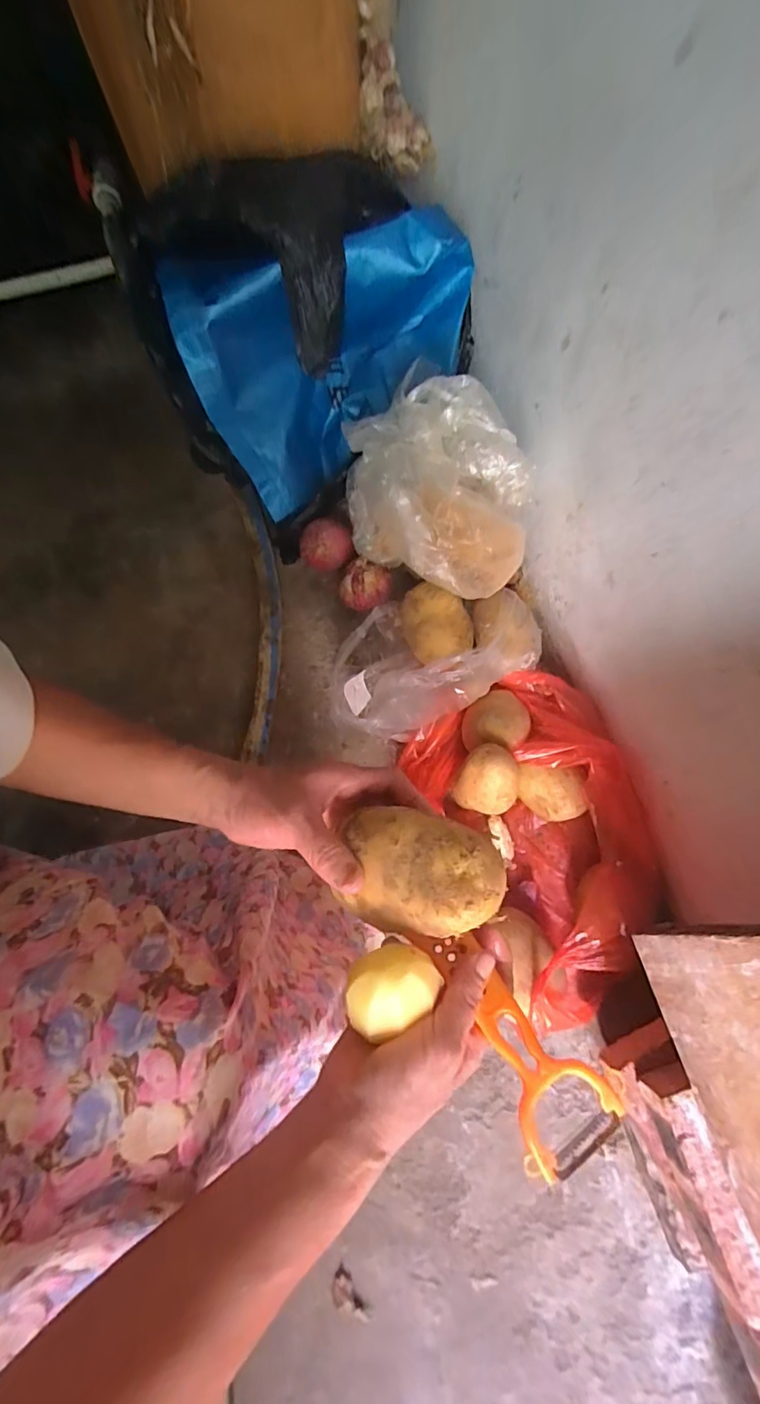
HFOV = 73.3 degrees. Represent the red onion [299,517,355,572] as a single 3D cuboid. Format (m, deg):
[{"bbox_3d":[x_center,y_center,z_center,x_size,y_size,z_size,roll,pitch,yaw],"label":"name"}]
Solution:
[{"bbox_3d":[-0.081,-0.224,0.742,0.079,0.057,0.066,-9,74,-3],"label":"red onion"}]

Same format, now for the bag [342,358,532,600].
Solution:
[{"bbox_3d":[0.071,-0.242,0.623,0.208,0.165,0.195,-2,73,-1],"label":"bag"}]

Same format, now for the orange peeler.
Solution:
[{"bbox_3d":[0.076,0.203,0.316,0.061,0.020,0.150,-35,64,-10],"label":"orange peeler"}]

